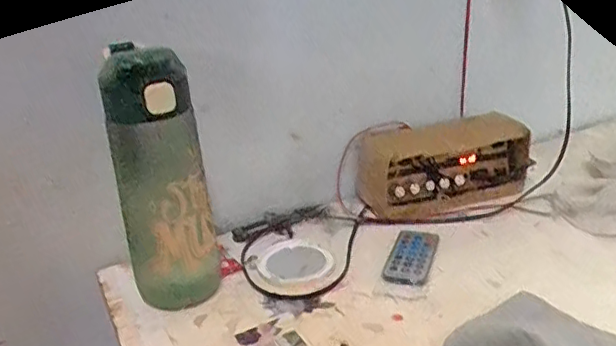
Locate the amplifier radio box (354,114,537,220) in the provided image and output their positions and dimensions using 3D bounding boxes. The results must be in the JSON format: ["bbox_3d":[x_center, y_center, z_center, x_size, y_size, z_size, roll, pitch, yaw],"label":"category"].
[{"bbox_3d":[0.155,-0.009,0.673,0.193,0.079,0.067,-9,23,-10],"label":"amplifier radio box"}]

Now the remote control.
[{"bbox_3d":[0.099,0.080,0.572,0.041,0.005,0.089,4,24,21],"label":"remote control"}]

